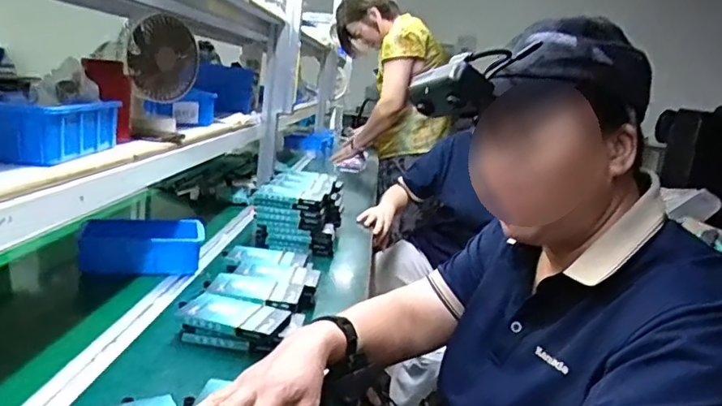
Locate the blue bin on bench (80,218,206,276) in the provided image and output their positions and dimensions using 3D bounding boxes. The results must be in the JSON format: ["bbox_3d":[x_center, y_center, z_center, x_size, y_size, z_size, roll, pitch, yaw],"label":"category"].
[{"bbox_3d":[-0.400,0.076,1.036,0.208,0.065,0.136,3,13,-19],"label":"blue bin on bench"}]

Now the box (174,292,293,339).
[{"bbox_3d":[-0.185,0.155,0.781,0.134,0.026,0.097,9,12,8],"label":"box"}]

